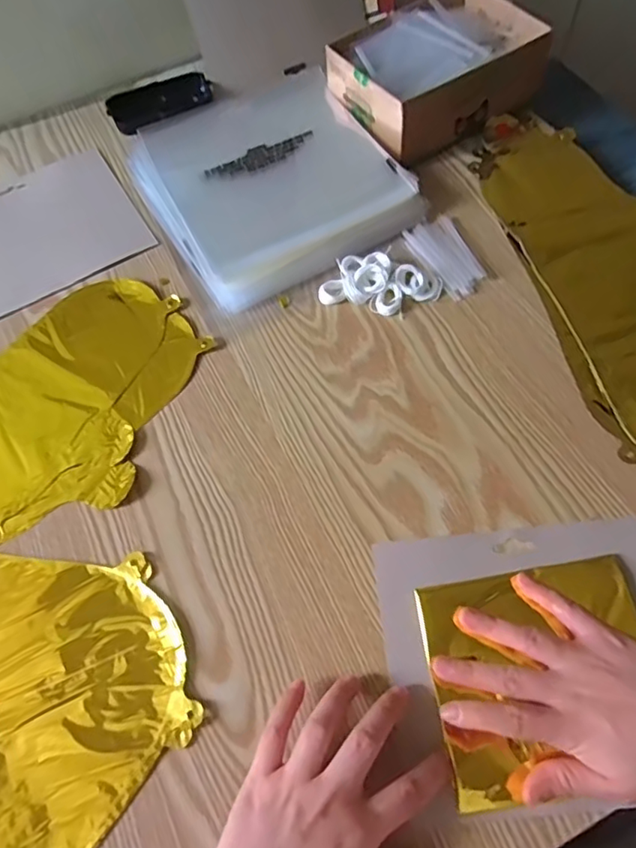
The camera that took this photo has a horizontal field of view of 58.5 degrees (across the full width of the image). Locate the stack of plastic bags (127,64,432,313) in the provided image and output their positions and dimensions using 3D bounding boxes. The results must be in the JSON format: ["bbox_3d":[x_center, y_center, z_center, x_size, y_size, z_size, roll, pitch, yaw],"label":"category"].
[{"bbox_3d":[-0.056,-0.245,0.550,0.211,0.034,0.263,-30,65,-11],"label":"stack of plastic bags"}]

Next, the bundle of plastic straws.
[{"bbox_3d":[0.117,-0.150,0.504,0.050,0.008,0.086,-27,64,-10],"label":"bundle of plastic straws"}]

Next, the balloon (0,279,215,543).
[{"bbox_3d":[-0.323,-0.044,0.482,0.408,0.008,0.242,15,65,11],"label":"balloon"}]

